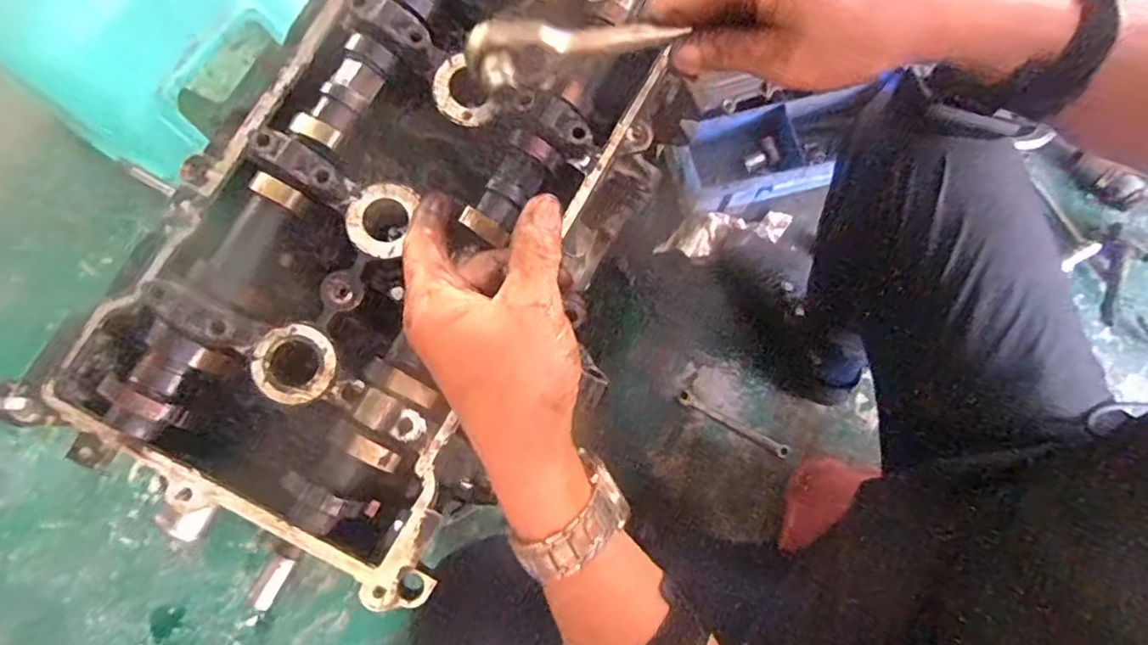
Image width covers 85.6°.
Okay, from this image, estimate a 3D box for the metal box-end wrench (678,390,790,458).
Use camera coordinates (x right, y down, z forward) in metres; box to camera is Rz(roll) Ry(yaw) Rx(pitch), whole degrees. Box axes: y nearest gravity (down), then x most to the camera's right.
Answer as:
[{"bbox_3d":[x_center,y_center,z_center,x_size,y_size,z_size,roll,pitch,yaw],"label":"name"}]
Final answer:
[{"bbox_3d":[0.209,0.133,0.814,0.153,0.008,0.018,28,80,9],"label":"metal box-end wrench"}]

